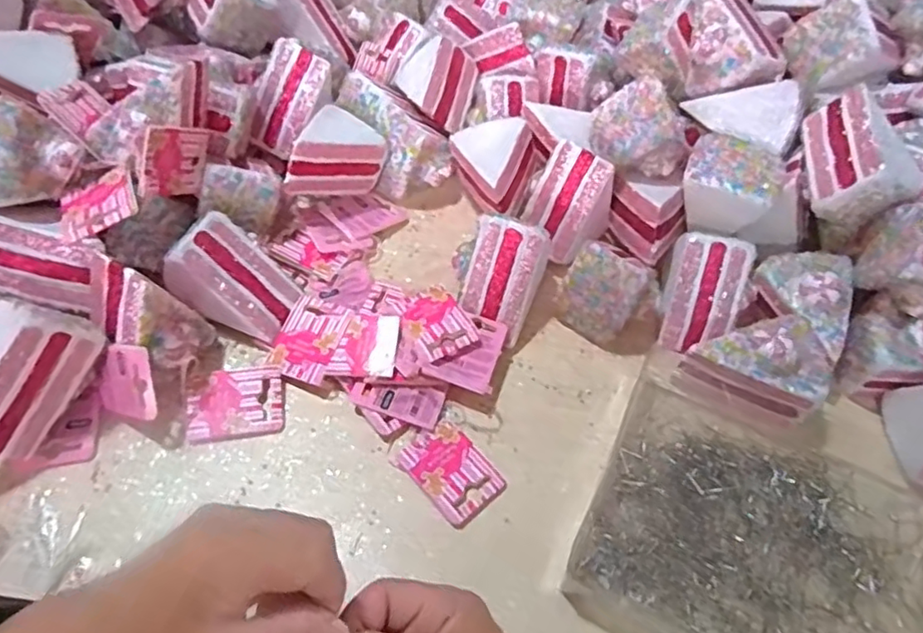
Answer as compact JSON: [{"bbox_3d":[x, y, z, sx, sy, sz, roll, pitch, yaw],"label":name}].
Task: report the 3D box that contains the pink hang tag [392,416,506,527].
[{"bbox_3d":[-0.007,0.100,0.408,0.046,0.005,0.062,-36,65,-27],"label":"pink hang tag"}]

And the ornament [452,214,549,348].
[{"bbox_3d":[0.026,-0.031,0.462,0.070,0.058,0.070,19,58,9],"label":"ornament"}]

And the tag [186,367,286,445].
[{"bbox_3d":[-0.150,0.058,0.422,0.060,0.005,0.046,-5,70,-13],"label":"tag"}]

